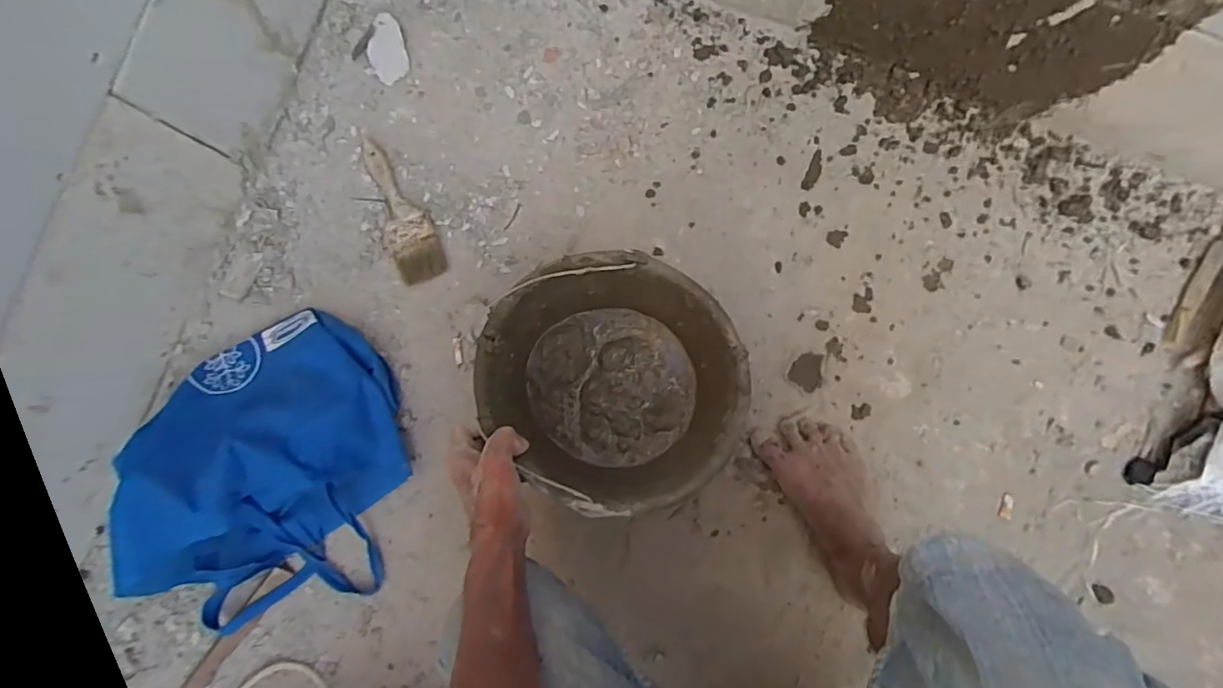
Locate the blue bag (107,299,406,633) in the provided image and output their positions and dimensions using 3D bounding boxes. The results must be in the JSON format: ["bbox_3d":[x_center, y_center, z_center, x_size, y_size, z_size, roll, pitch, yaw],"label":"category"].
[{"bbox_3d":[-0.403,0.150,0.678,0.317,0.138,0.342,-23,84,2],"label":"blue bag"}]

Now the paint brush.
[{"bbox_3d":[-0.272,-0.176,0.746,0.062,0.016,0.207,-22,84,2],"label":"paint brush"}]

